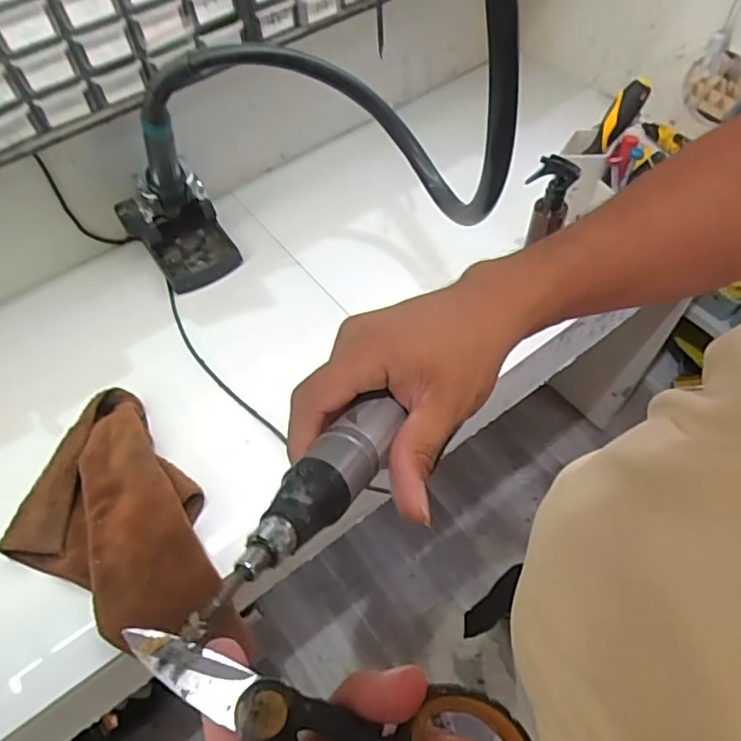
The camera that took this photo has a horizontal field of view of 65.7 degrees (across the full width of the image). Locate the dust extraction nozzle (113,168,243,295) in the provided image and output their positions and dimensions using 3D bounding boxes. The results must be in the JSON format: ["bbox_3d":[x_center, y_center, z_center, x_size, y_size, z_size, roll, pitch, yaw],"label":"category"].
[{"bbox_3d":[-0.235,-0.173,0.704,0.116,0.128,0.091,-22,59,-11],"label":"dust extraction nozzle"}]

